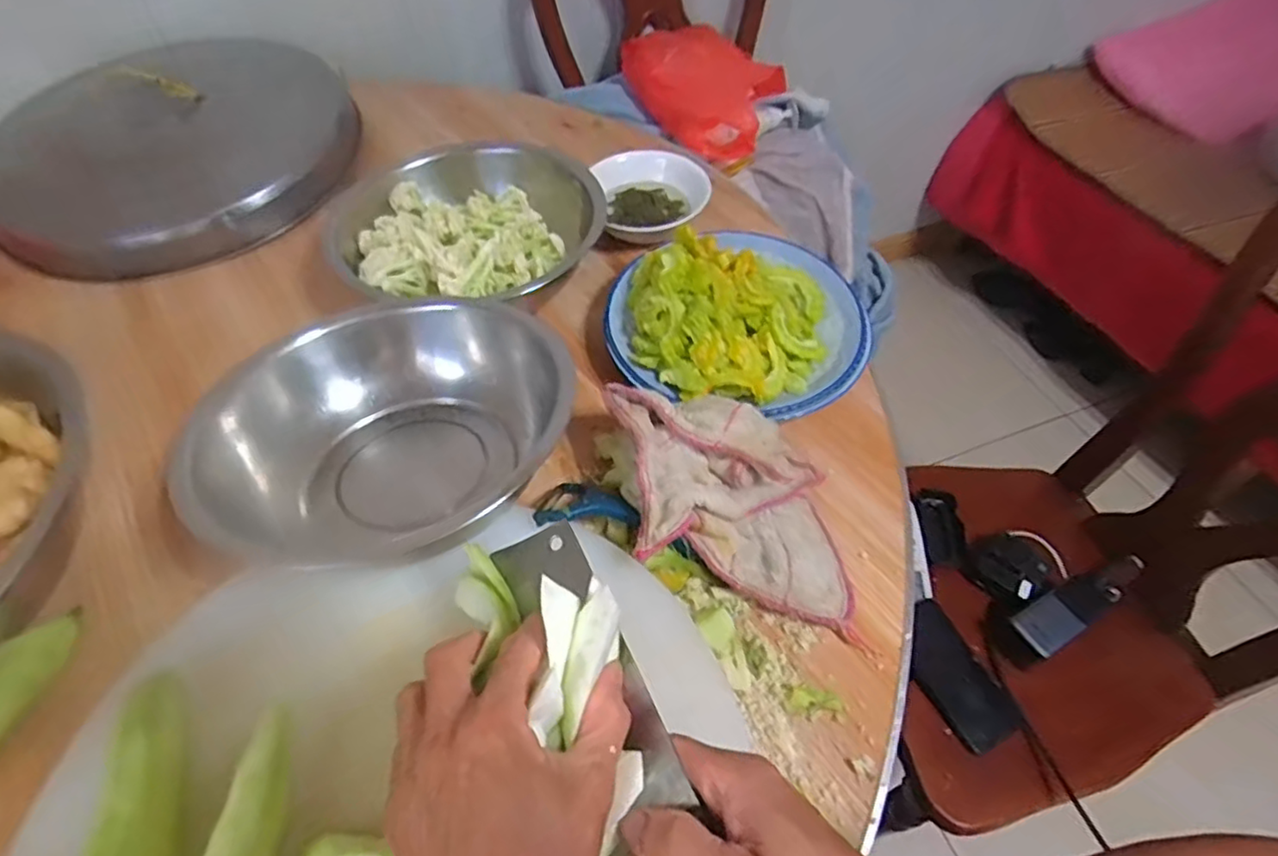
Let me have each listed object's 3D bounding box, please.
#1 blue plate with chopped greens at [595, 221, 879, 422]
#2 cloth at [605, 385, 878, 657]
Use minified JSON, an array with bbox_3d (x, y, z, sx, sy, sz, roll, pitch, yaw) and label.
[{"bbox_3d":[0.095,-0.104,0.597,0.231,0.088,0.218,0,52,1],"label":"blue plate with chopped greens"},{"bbox_3d":[0.071,0.058,0.483,0.152,0.034,0.205,-4,68,-17],"label":"cloth"}]

